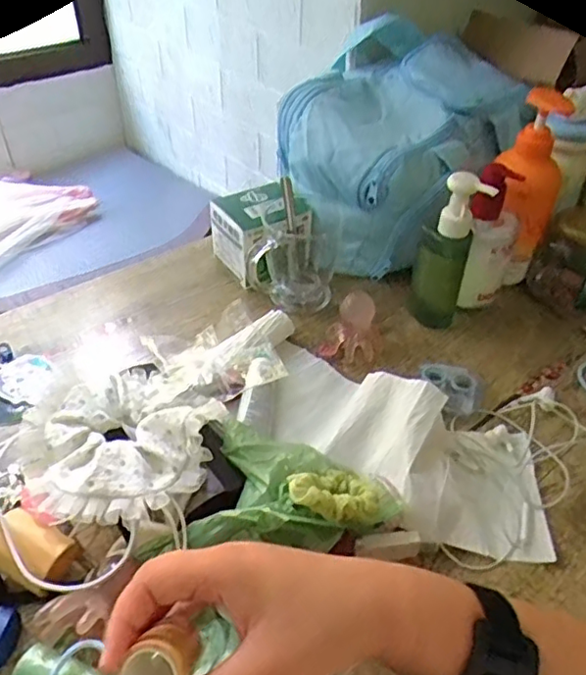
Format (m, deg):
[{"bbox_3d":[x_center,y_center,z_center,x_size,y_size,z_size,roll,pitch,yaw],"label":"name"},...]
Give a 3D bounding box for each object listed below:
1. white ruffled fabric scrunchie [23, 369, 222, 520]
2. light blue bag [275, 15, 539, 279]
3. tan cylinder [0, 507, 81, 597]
[{"bbox_3d":[-0.127,0.079,0.465,0.145,0.061,0.147,-18,46,-21],"label":"white ruffled fabric scrunchie"},{"bbox_3d":[0.111,-0.200,0.703,0.225,0.206,0.268,24,47,22],"label":"light blue bag"},{"bbox_3d":[-0.174,0.144,0.408,0.055,0.034,0.042,21,46,19],"label":"tan cylinder"}]

